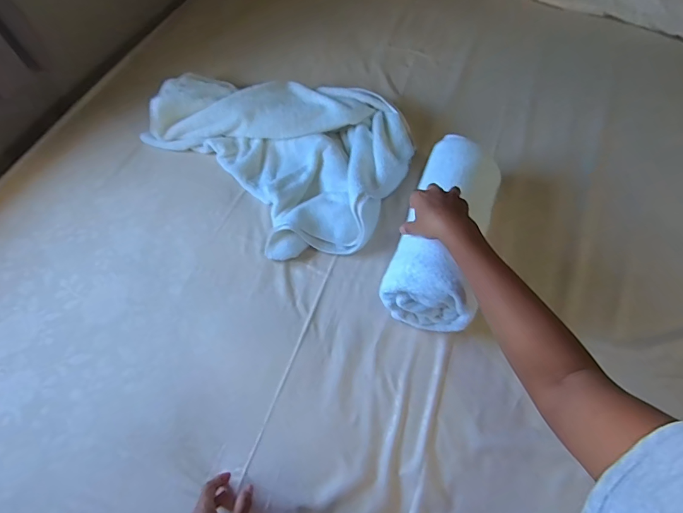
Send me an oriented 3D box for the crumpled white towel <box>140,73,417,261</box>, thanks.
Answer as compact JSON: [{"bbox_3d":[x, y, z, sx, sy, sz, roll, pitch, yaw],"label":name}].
[{"bbox_3d":[-0.128,-0.238,0.800,0.535,0.065,0.380,32,64,19],"label":"crumpled white towel"}]

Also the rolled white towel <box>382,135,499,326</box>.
[{"bbox_3d":[0.169,-0.058,0.641,0.130,0.115,0.338,16,63,7],"label":"rolled white towel"}]

